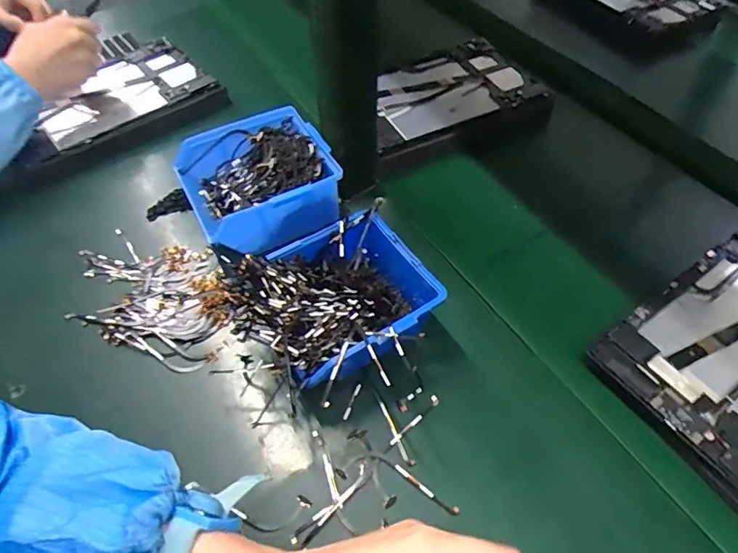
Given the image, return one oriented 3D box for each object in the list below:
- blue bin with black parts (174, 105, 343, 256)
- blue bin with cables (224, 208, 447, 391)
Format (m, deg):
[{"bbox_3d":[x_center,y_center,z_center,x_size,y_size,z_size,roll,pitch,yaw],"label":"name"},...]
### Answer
[{"bbox_3d":[-0.108,-0.095,0.501,0.135,0.058,0.135,-24,55,-16],"label":"blue bin with black parts"},{"bbox_3d":[-0.025,0.029,0.414,0.147,0.068,0.124,-28,56,-19],"label":"blue bin with cables"}]

